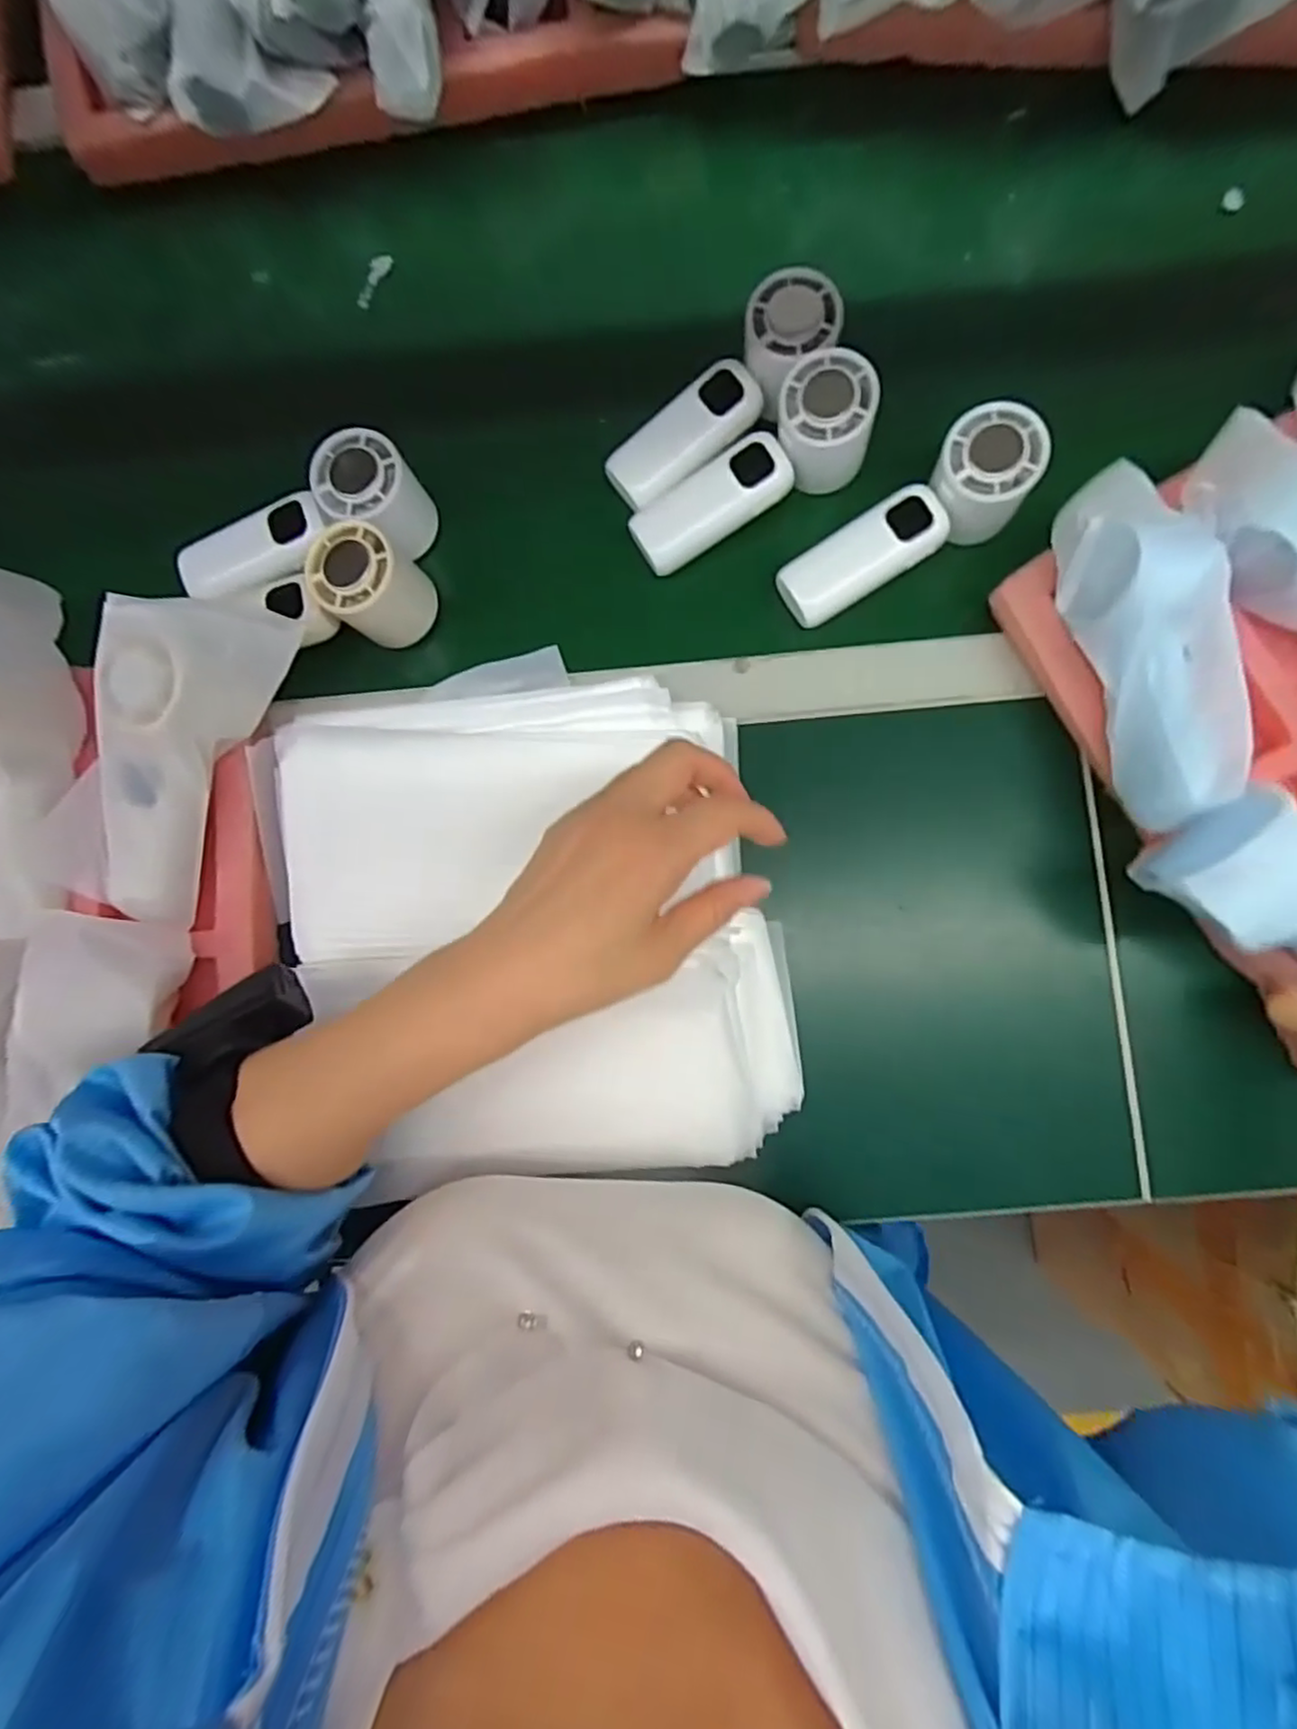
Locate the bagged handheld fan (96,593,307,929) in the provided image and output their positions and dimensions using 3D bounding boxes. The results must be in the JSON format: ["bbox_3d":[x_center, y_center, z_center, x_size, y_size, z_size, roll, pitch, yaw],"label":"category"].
[{"bbox_3d":[-0.256,-0.060,0.370,0.078,0.050,0.174,23,101,4],"label":"bagged handheld fan"}]

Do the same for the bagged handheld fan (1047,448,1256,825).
[{"bbox_3d":[0.269,-0.116,0.358,0.069,0.046,0.180,-14,86,3],"label":"bagged handheld fan"}]

